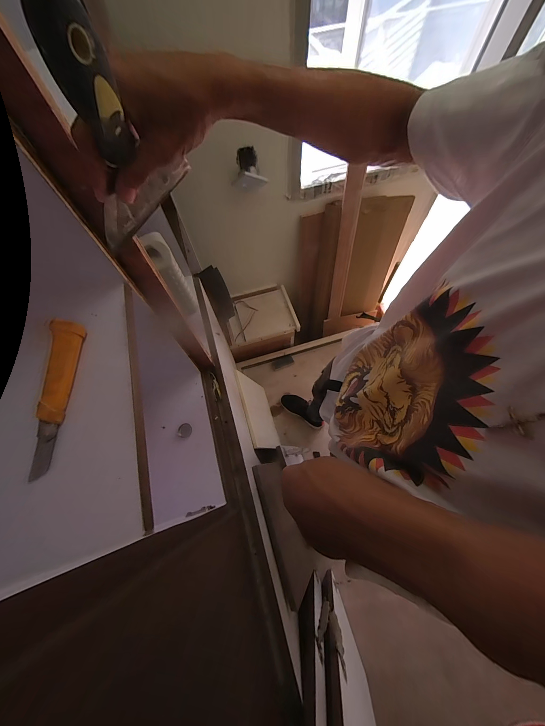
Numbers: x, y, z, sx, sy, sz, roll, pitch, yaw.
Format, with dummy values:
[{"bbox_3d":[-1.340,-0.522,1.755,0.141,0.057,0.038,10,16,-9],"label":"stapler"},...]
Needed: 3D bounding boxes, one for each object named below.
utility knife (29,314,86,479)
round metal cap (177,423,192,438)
[{"bbox_3d":[-0.249,0.031,0.295,0.032,0.019,0.178,-8,66,-1],"label":"utility knife"},{"bbox_3d":[-0.215,0.166,0.632,0.032,0.004,0.035,16,55,-11],"label":"round metal cap"}]

